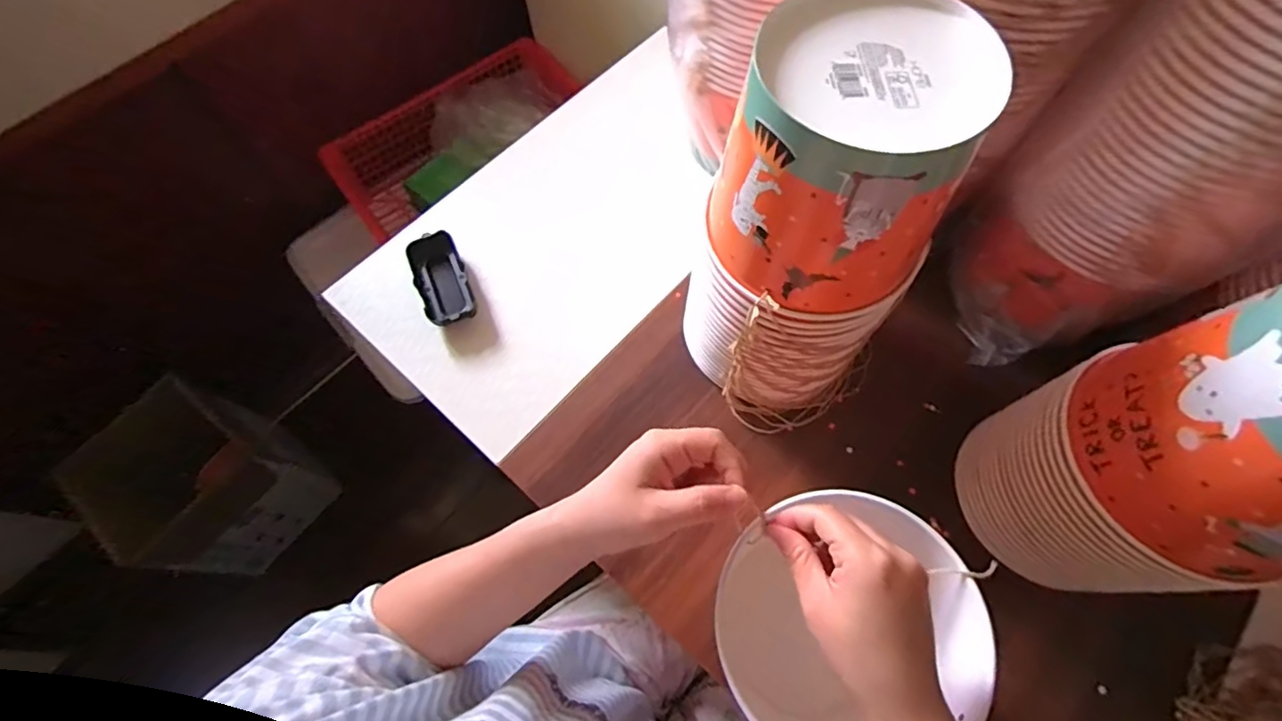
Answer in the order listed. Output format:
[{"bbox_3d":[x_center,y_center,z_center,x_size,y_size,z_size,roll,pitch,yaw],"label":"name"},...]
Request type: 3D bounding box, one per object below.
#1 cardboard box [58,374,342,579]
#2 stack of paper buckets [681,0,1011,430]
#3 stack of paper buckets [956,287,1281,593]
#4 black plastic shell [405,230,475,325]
[{"bbox_3d":[-0.823,0.240,1.048,0.270,0.299,0.271,32,72,15],"label":"cardboard box"},{"bbox_3d":[0.127,-0.074,0.426,0.147,0.312,0.151,-30,69,-10],"label":"stack of paper buckets"},{"bbox_3d":[0.359,0.072,0.373,0.146,0.277,0.148,-6,66,0],"label":"stack of paper buckets"},{"bbox_3d":[-0.212,-0.085,0.590,0.050,0.026,0.109,-20,67,-6],"label":"black plastic shell"}]

